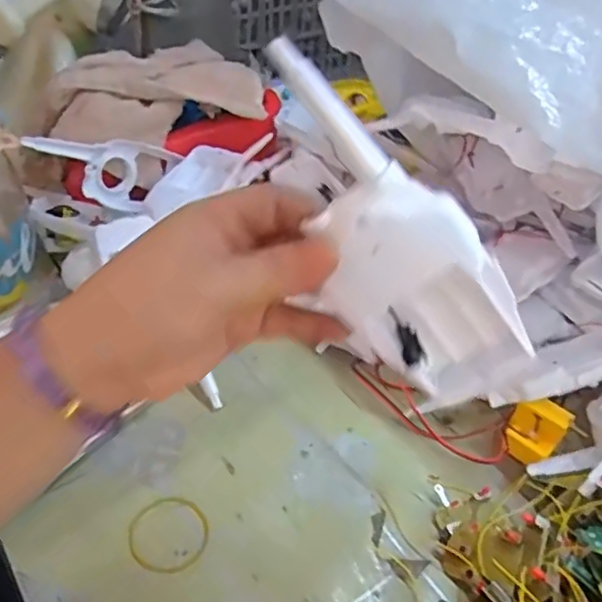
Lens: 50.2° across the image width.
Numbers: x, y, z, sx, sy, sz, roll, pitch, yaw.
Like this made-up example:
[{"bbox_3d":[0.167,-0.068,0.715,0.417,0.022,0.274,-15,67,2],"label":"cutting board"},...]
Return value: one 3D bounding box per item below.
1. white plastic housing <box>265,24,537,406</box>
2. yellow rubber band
[{"bbox_3d":[0.037,-0.021,0.254,0.064,0.168,0.030,-17,34,27],"label":"white plastic housing"},{"bbox_3d":[-0.080,0.143,0.392,0.047,0.005,0.048,2,41,-2],"label":"yellow rubber band"}]

